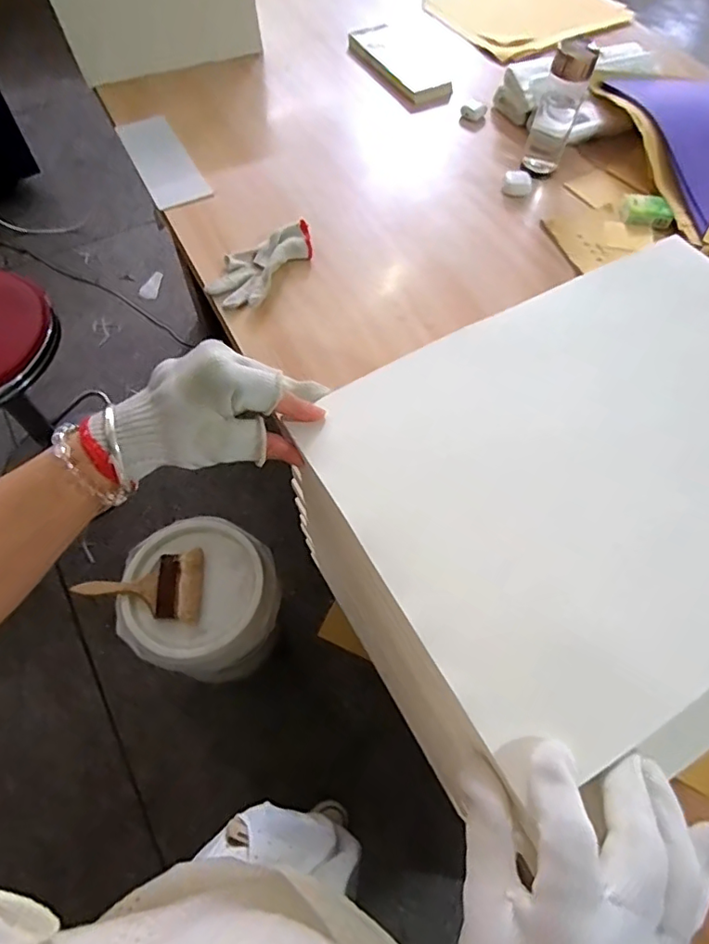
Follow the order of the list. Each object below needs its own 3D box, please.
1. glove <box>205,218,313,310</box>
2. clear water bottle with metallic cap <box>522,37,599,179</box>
[{"bbox_3d":[-0.142,-0.320,0.809,0.091,0.038,0.186,35,66,15],"label":"glove"},{"bbox_3d":[0.341,-0.601,0.891,0.066,0.191,0.057,21,63,9],"label":"clear water bottle with metallic cap"}]

